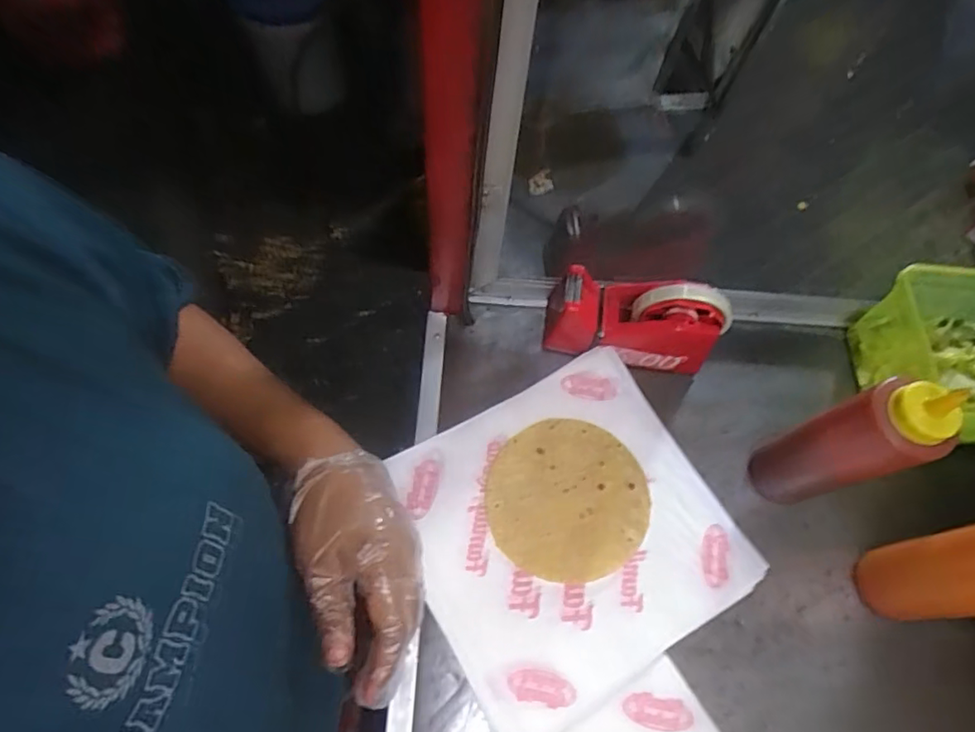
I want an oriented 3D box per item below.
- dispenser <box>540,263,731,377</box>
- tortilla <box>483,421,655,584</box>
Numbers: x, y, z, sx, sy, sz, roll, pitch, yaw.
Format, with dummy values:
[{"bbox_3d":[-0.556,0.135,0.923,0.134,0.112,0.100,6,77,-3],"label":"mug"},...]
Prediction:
[{"bbox_3d":[0.141,-0.048,0.544,0.158,0.099,0.066,12,66,2],"label":"dispenser"},{"bbox_3d":[0.073,0.119,0.517,0.143,0.004,0.139,1,67,-2],"label":"tortilla"}]

